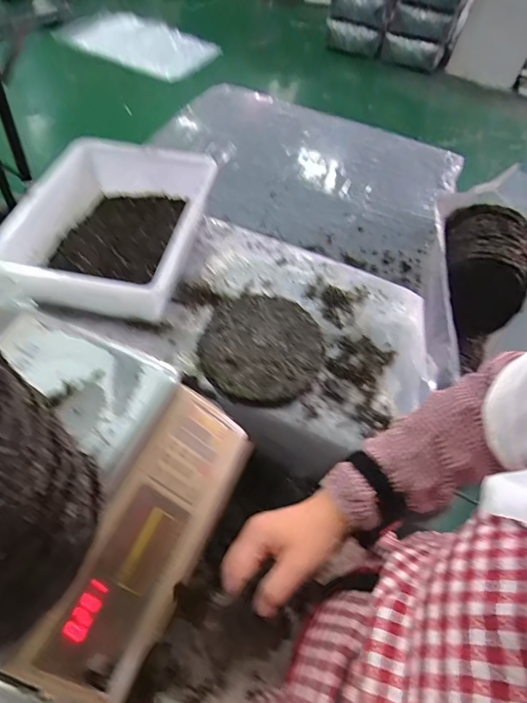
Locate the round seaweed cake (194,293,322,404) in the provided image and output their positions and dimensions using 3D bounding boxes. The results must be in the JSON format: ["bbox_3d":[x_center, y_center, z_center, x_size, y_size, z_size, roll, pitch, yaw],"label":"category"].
[{"bbox_3d":[0.000,-0.008,0.687,0.183,0.029,0.196,2,56,-4],"label":"round seaweed cake"}]

